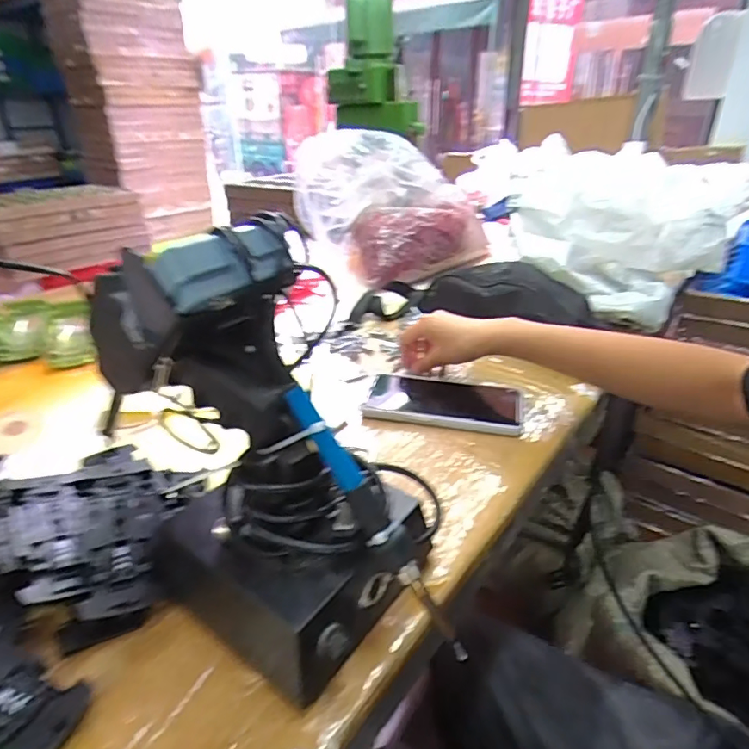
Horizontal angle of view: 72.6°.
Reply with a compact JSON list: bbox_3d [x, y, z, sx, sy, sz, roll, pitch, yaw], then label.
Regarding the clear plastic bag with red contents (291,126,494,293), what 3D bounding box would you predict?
[{"bbox_3d":[0.017,-0.338,0.984,0.263,0.219,0.331,-22,34,-33],"label":"clear plastic bag with red contents"}]

